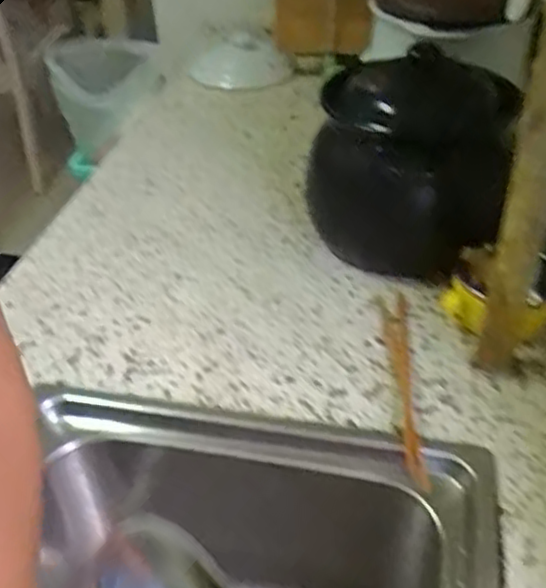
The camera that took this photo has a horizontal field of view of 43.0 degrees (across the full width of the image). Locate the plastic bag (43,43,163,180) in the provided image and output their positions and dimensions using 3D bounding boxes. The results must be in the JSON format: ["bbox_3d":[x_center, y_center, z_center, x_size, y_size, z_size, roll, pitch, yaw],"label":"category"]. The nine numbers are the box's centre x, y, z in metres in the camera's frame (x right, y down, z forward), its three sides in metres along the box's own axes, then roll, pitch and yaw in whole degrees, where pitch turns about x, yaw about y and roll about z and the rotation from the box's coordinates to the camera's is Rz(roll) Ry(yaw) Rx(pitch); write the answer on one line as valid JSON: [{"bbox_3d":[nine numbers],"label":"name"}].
[{"bbox_3d":[-0.273,-0.304,1.087,0.132,0.147,0.180,19,44,25],"label":"plastic bag"}]

